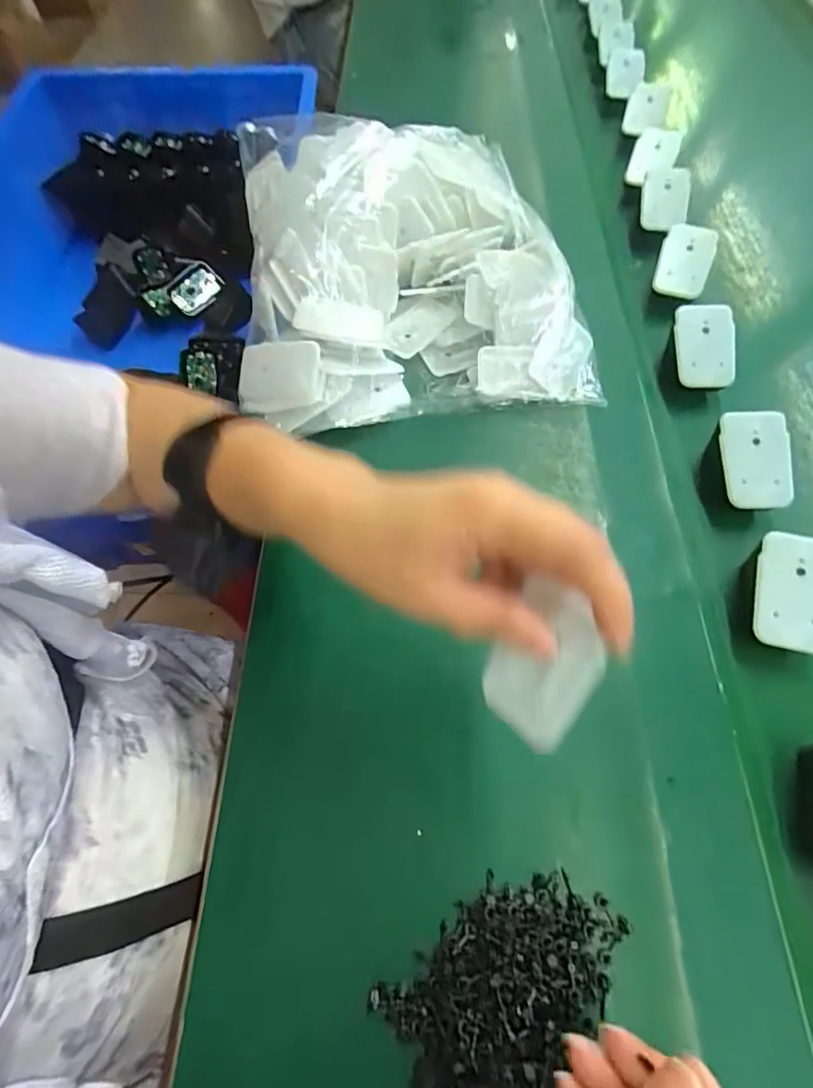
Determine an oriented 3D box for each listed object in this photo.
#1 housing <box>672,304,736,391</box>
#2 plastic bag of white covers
[{"bbox_3d":[0.236,-0.158,0.396,0.045,0.013,0.066,1,87,9],"label":"housing"},{"bbox_3d":[-0.005,-0.257,0.448,0.282,0.091,0.329,-8,63,-2],"label":"plastic bag of white covers"}]

